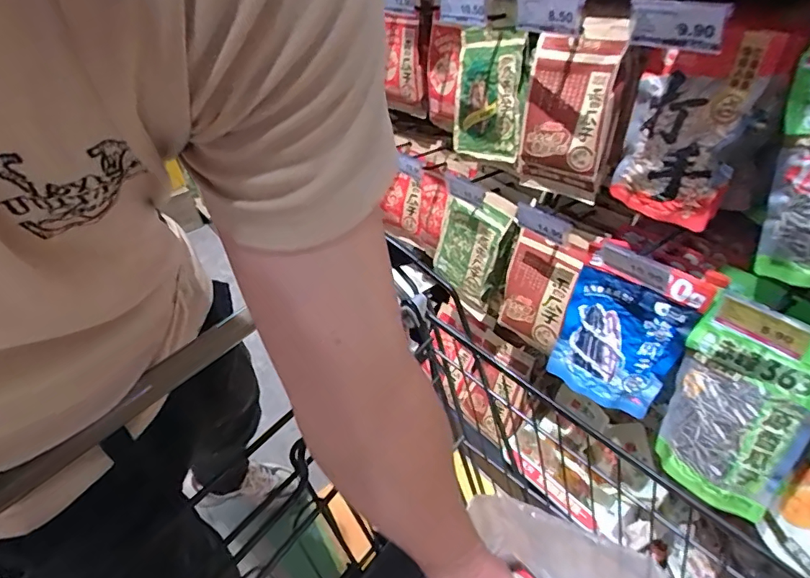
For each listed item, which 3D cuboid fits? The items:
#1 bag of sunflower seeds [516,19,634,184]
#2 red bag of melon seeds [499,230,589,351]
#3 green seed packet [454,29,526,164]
[{"bbox_3d":[0.231,-0.258,0.688,0.036,0.220,0.132,-22,42,-38],"label":"bag of sunflower seeds"},{"bbox_3d":[0.236,-0.004,0.868,0.020,0.225,0.137,-7,34,-33],"label":"red bag of melon seeds"},{"bbox_3d":[0.142,-0.325,0.819,0.015,0.198,0.156,-16,34,-30],"label":"green seed packet"}]

